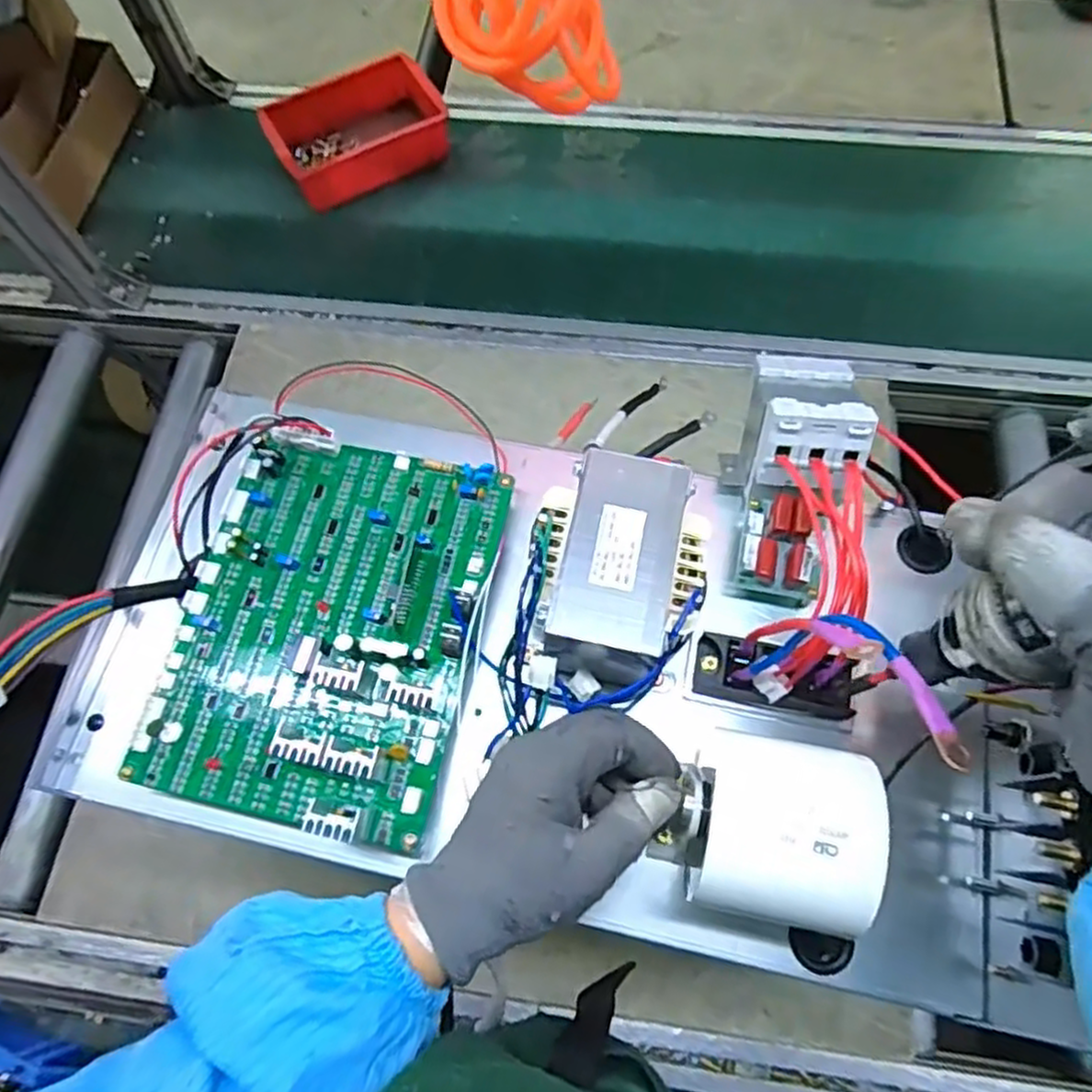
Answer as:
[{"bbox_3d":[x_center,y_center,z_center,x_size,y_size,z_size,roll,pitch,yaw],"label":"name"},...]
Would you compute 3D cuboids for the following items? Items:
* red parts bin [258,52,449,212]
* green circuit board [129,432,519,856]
[{"bbox_3d":[-0.216,-0.484,0.852,0.196,0.054,0.145,-37,72,-12],"label":"red parts bin"},{"bbox_3d":[-0.118,0.037,0.391,0.157,0.031,0.205,12,69,7],"label":"green circuit board"}]

